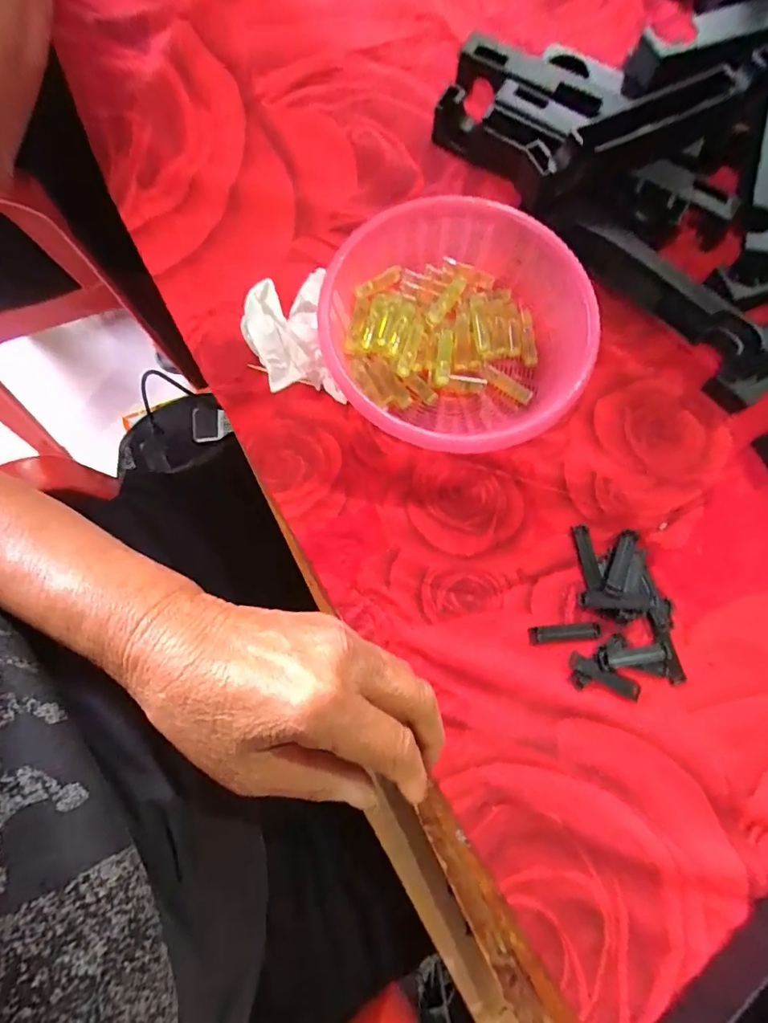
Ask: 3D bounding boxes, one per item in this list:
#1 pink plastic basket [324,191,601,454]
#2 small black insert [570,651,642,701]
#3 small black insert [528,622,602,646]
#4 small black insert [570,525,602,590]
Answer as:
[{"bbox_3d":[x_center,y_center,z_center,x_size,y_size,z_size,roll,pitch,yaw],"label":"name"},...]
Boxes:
[{"bbox_3d":[0.048,-0.119,0.320,0.167,0.047,0.173,15,78,2],"label":"pink plastic basket"},{"bbox_3d":[0.136,0.101,0.296,0.044,0.004,0.011,29,79,5],"label":"small black insert"},{"bbox_3d":[0.114,0.077,0.304,0.046,0.004,0.011,-4,78,-2],"label":"small black insert"},{"bbox_3d":[0.134,0.030,0.316,0.011,0.006,0.042,-11,78,-3],"label":"small black insert"}]

